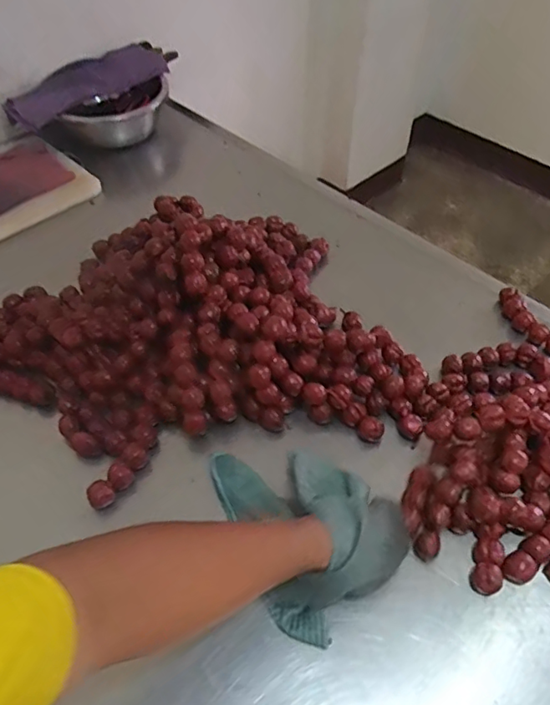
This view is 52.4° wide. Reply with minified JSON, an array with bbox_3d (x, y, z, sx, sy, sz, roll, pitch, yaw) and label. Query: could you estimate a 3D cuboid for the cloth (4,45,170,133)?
[{"bbox_3d":[-0.431,-0.626,1.306,0.059,0.092,0.428,35,58,25],"label":"cloth"}]

